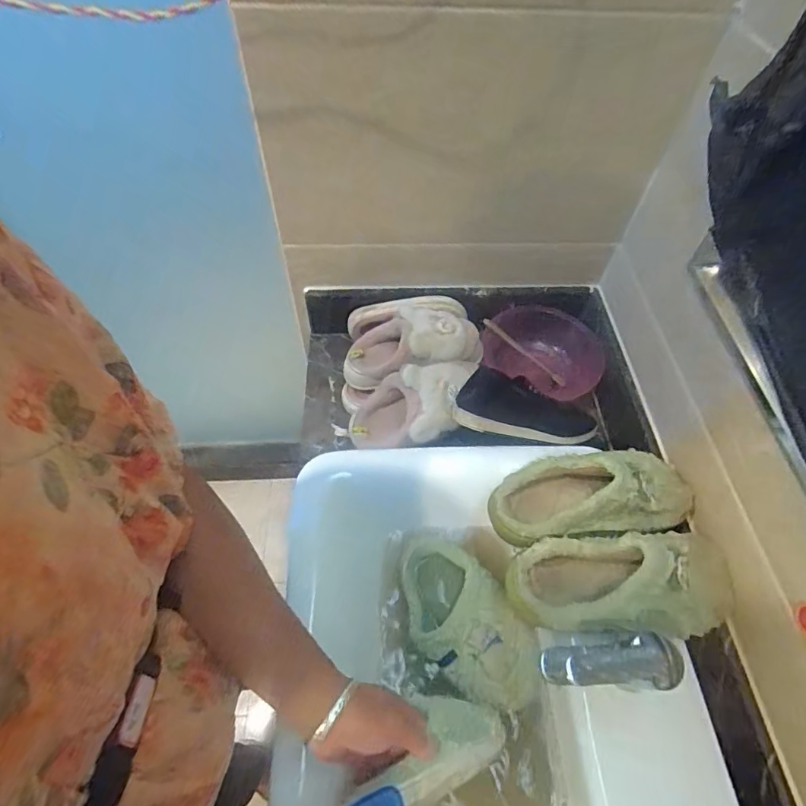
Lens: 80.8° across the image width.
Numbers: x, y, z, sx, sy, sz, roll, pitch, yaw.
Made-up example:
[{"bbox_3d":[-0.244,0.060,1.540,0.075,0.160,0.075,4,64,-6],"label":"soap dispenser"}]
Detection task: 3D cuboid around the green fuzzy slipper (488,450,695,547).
[{"bbox_3d":[0.228,0.110,0.577,0.246,0.090,0.099,-5,58,-5],"label":"green fuzzy slipper"}]

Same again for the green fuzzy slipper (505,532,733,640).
[{"bbox_3d":[0.240,0.193,0.507,0.241,0.063,0.103,0,57,-2],"label":"green fuzzy slipper"}]

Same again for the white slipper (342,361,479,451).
[{"bbox_3d":[-0.008,0.008,0.691,0.217,0.065,0.121,-14,66,23],"label":"white slipper"}]

